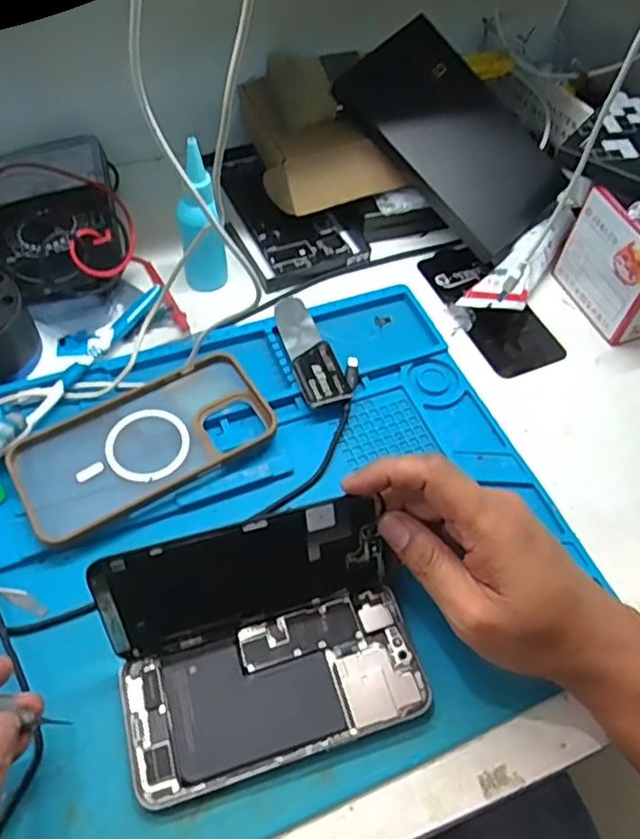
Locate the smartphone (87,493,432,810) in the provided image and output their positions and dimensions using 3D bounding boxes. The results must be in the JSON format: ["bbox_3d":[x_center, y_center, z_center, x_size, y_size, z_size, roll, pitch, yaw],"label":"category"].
[{"bbox_3d":[-0.026,0.116,0.320,0.157,0.074,0.105,-12,56,-14],"label":"smartphone"}]

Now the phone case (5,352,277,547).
[{"bbox_3d":[-0.117,0.014,0.413,0.163,0.013,0.084,-26,60,-20],"label":"phone case"}]

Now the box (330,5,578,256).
[{"bbox_3d":[0.116,-0.244,0.531,0.118,0.017,0.198,-42,90,-13],"label":"box"}]

